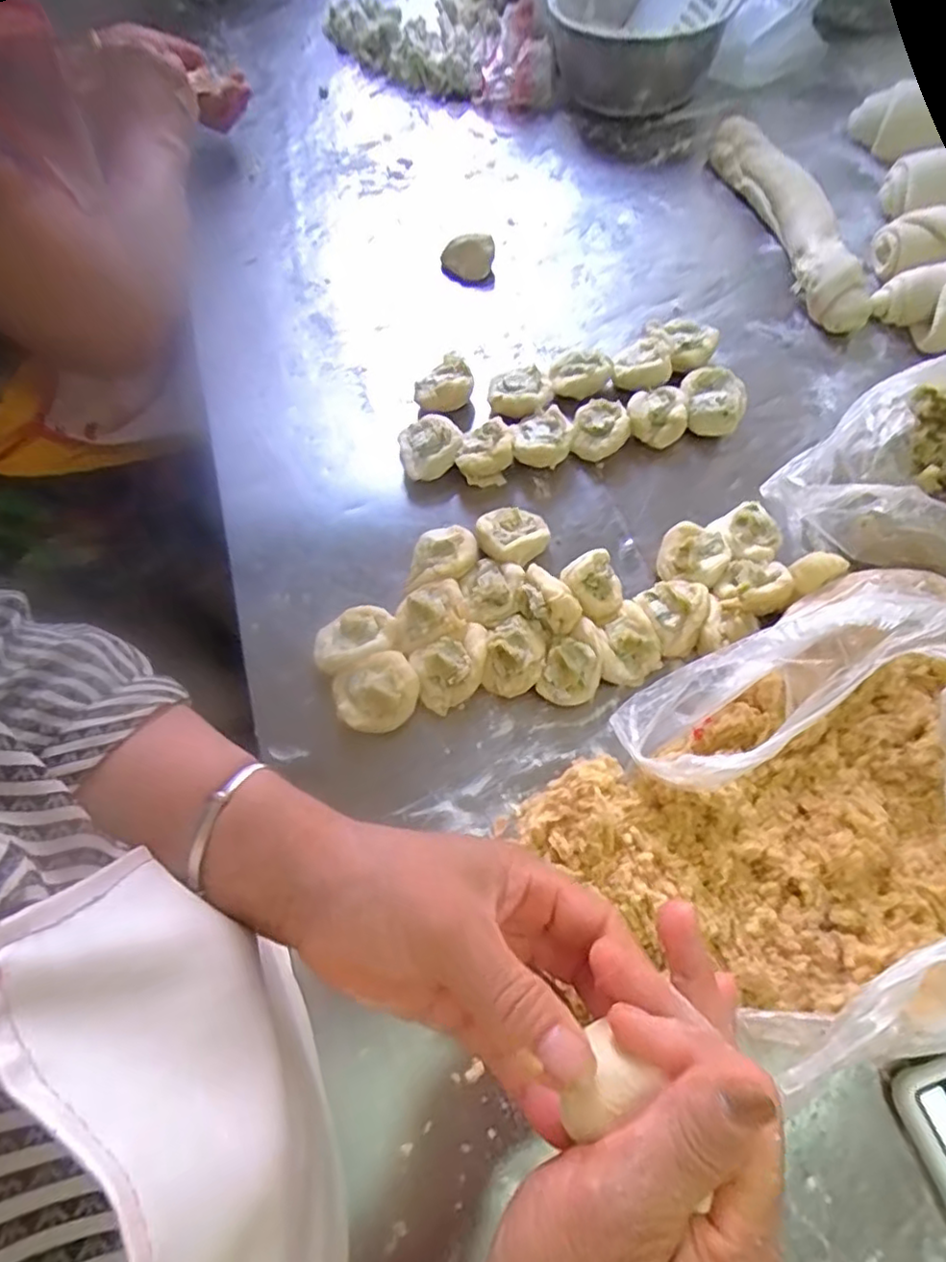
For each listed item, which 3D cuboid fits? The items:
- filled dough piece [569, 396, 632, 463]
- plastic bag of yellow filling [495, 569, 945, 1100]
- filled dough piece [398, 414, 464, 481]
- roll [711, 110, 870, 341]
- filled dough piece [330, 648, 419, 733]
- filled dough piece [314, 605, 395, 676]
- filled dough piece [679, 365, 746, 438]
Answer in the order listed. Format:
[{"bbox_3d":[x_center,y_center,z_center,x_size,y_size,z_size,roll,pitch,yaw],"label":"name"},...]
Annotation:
[{"bbox_3d":[0.099,-0.155,0.490,0.041,0.028,0.049,7,65,4],"label":"filled dough piece"},{"bbox_3d":[0.196,0.085,0.327,0.246,0.126,0.213,-37,70,-15],"label":"plastic bag of yellow filling"},{"bbox_3d":[-0.032,-0.140,0.486,0.047,0.031,0.044,0,65,0],"label":"filled dough piece"},{"bbox_3d":[0.289,-0.380,0.577,0.046,0.045,0.257,-12,65,-5],"label":"roll"},{"bbox_3d":[-0.060,0.041,0.401,0.051,0.029,0.044,-23,67,-10],"label":"filled dough piece"},{"bbox_3d":[-0.079,0.007,0.420,0.054,0.029,0.042,-22,67,-9],"label":"filled dough piece"},{"bbox_3d":[0.188,-0.180,0.500,0.048,0.028,0.058,15,66,7],"label":"filled dough piece"}]

